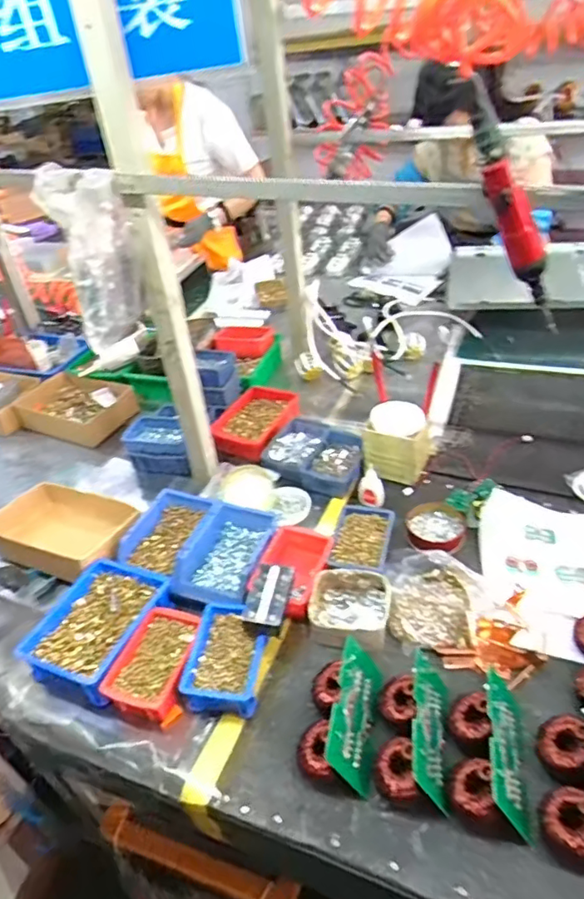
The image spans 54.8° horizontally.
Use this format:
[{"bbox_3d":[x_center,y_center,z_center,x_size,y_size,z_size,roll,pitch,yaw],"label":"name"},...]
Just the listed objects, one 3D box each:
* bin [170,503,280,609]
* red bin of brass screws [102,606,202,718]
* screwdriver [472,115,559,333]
[{"bbox_3d":[-0.111,0.188,0.960,0.139,0.060,0.195,6,40,17],"label":"bin"},{"bbox_3d":[-0.197,0.313,0.832,0.099,0.044,0.150,6,39,16],"label":"red bin of brass screws"},{"bbox_3d":[0.262,-0.245,0.642,0.035,0.261,0.050,-28,35,15],"label":"screwdriver"}]

